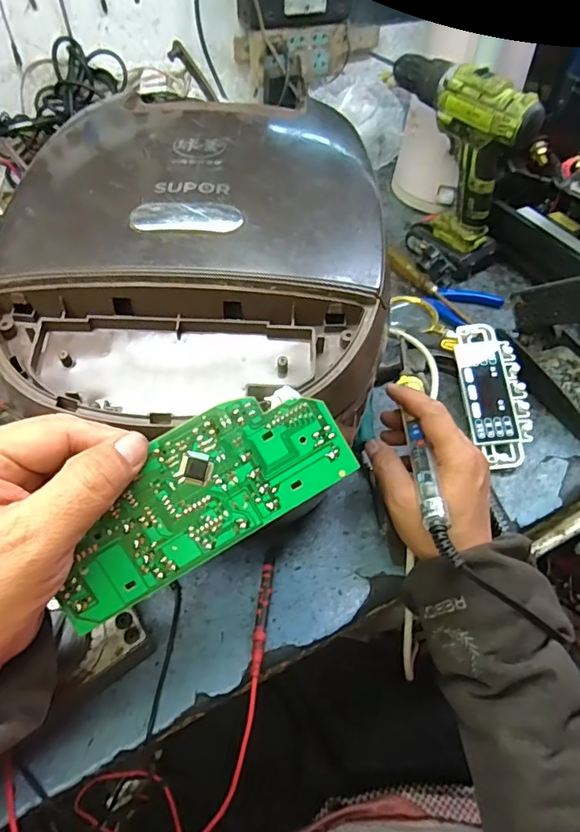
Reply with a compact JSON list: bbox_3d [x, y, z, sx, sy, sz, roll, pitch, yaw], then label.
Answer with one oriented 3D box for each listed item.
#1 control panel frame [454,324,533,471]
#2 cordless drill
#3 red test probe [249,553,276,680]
[{"bbox_3d":[0.205,-0.025,0.518,0.057,0.008,0.154,-6,68,4],"label":"control panel frame"},{"bbox_3d":[0.210,-0.322,0.651,0.096,0.212,0.186,-22,56,-19],"label":"cordless drill"},{"bbox_3d":[-0.021,0.153,0.403,0.010,0.009,0.094,6,51,2],"label":"red test probe"}]

